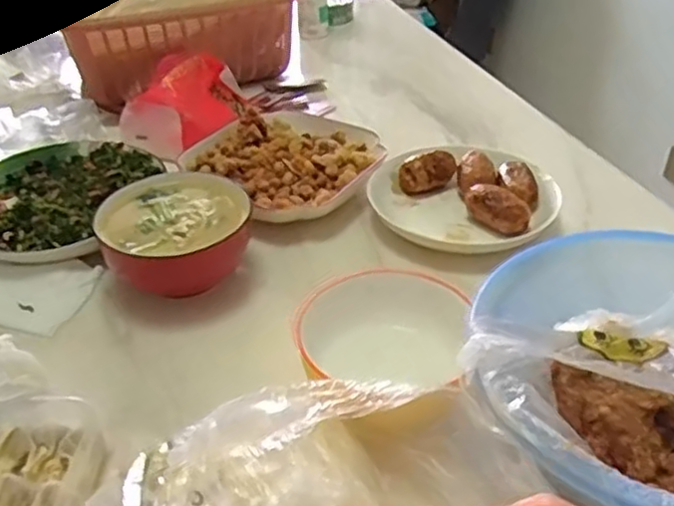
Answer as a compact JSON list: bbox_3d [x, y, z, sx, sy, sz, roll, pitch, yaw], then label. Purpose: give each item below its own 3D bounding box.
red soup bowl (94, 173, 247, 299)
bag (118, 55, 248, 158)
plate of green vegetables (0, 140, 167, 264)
[{"bbox_3d":[-0.137,-0.011,0.597,0.126,0.066,0.120,0,37,0],"label":"red soup bowl"},{"bbox_3d":[-0.183,-0.178,0.809,0.112,0.078,0.141,2,37,3],"label":"bag"},{"bbox_3d":[-0.281,-0.057,0.685,0.173,0.028,0.205,5,37,7],"label":"plate of green vegetables"}]

